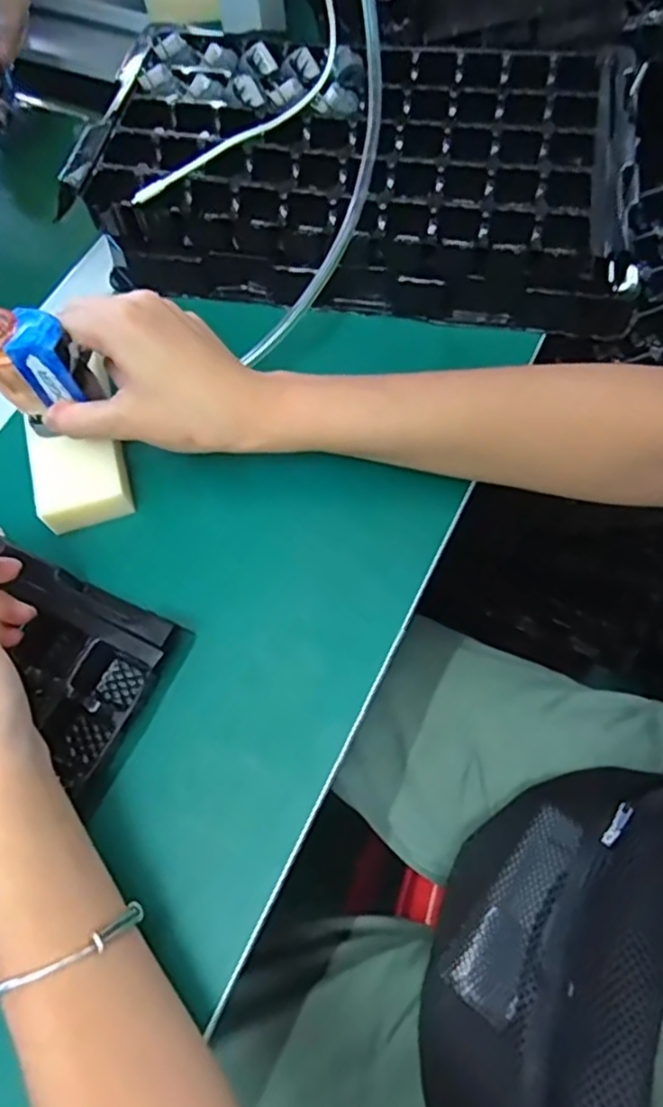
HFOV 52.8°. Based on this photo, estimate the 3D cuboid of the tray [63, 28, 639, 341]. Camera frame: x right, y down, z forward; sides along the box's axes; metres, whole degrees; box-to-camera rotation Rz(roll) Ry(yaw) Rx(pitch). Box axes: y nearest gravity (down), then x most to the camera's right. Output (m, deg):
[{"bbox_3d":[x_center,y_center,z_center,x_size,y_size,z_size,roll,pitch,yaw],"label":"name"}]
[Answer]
[{"bbox_3d":[0.020,-0.274,0.477,0.367,0.067,0.204,6,66,5],"label":"tray"}]

